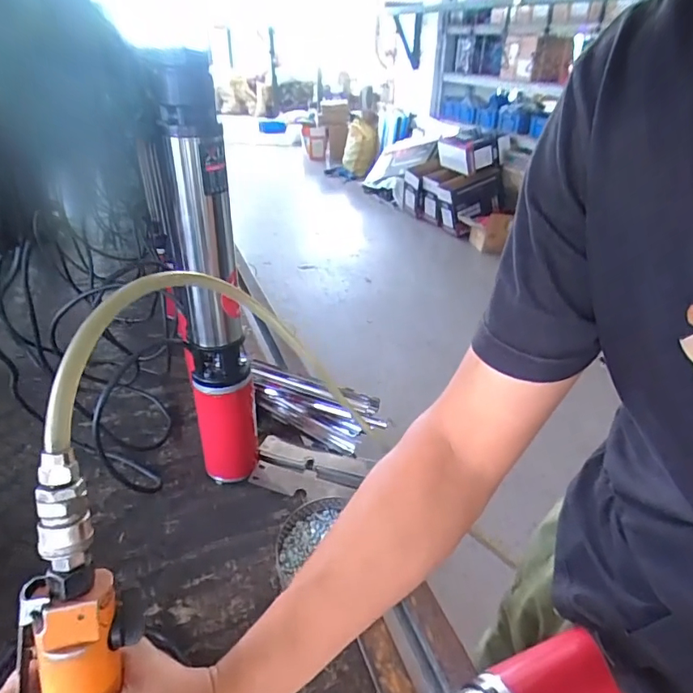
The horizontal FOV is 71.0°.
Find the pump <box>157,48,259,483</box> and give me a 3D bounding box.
[{"bbox_3d":[-0.157,-0.038,0.575,0.068,0.517,0.063,-8,32,-15],"label":"pump"}]

